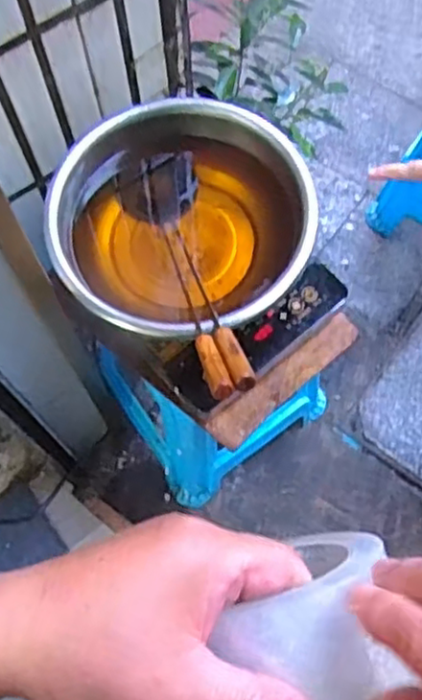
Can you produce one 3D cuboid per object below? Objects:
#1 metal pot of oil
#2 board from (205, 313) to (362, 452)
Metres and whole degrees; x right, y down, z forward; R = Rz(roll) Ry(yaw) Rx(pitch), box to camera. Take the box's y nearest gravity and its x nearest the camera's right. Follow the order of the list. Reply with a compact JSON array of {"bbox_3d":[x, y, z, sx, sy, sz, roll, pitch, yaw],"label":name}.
[{"bbox_3d":[-0.041,-0.165,0.948,0.340,0.142,0.320,0,69,1],"label":"metal pot of oil"},{"bbox_3d":[0.109,0.040,1.018,0.266,0.015,0.058,-41,93,-13],"label":"board"}]

